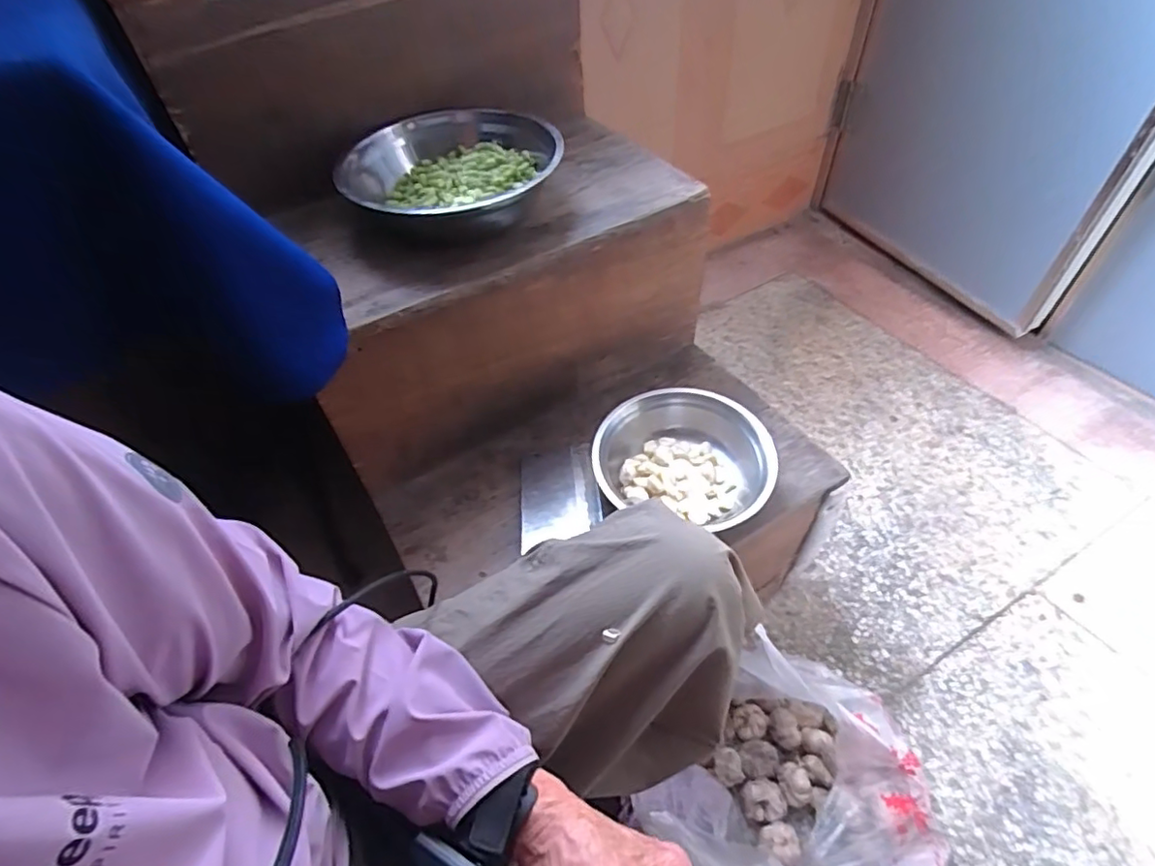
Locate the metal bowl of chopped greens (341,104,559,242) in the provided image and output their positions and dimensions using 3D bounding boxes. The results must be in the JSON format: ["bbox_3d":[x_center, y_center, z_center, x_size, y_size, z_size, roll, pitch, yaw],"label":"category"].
[{"bbox_3d":[-0.139,-0.291,0.671,0.234,0.058,0.232,-12,49,-6],"label":"metal bowl of chopped greens"}]

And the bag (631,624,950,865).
[{"bbox_3d":[0.274,0.395,0.646,0.277,0.177,0.286,22,55,20],"label":"bag"}]

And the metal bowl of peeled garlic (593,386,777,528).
[{"bbox_3d":[0.129,0.030,0.696,0.199,0.063,0.172,20,54,19],"label":"metal bowl of peeled garlic"}]

